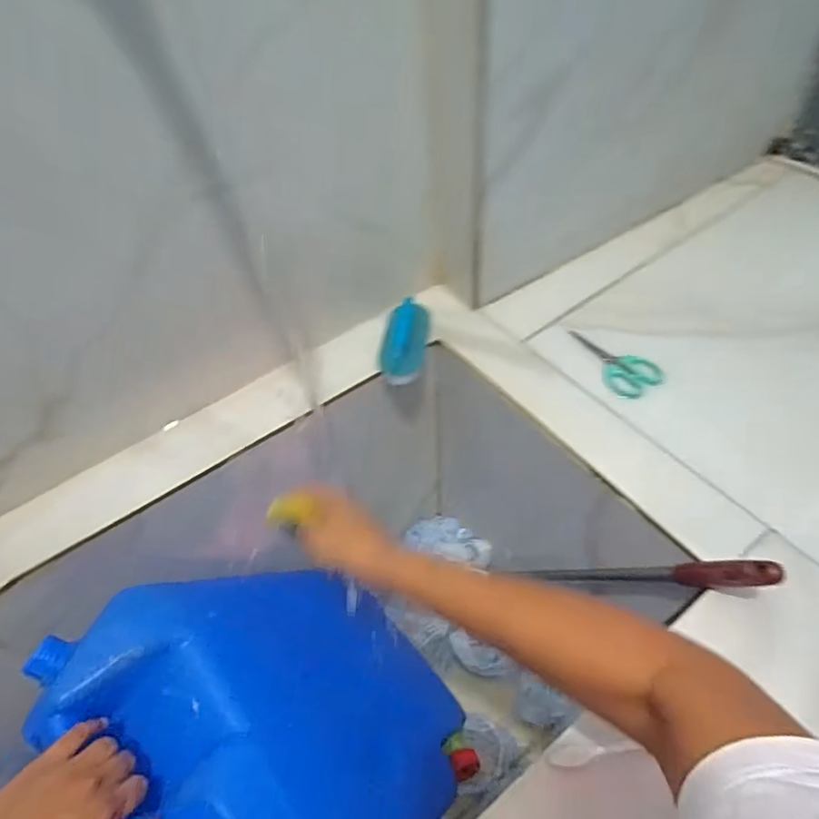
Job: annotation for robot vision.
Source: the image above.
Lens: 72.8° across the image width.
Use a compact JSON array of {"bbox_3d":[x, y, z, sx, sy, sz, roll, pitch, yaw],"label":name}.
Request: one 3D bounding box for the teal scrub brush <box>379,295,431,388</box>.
[{"bbox_3d":[-0.005,-0.080,0.677,0.054,0.056,0.120,4,51,9],"label":"teal scrub brush"}]

